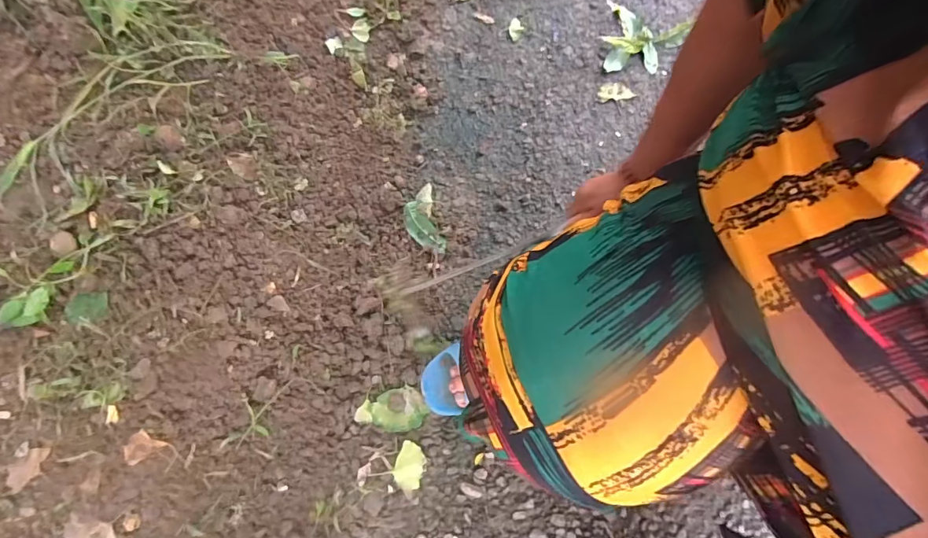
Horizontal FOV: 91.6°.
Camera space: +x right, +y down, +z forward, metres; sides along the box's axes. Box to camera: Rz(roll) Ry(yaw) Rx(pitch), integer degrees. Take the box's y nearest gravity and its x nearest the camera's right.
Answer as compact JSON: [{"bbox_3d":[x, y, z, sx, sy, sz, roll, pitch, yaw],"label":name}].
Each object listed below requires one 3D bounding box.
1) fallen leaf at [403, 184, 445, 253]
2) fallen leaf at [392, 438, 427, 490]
[{"bbox_3d":[-0.059,-0.071,0.643,0.047,0.018,0.104,-14,72,-6],"label":"fallen leaf"},{"bbox_3d":[-0.065,0.240,0.550,0.038,0.006,0.050,30,72,-12],"label":"fallen leaf"}]

